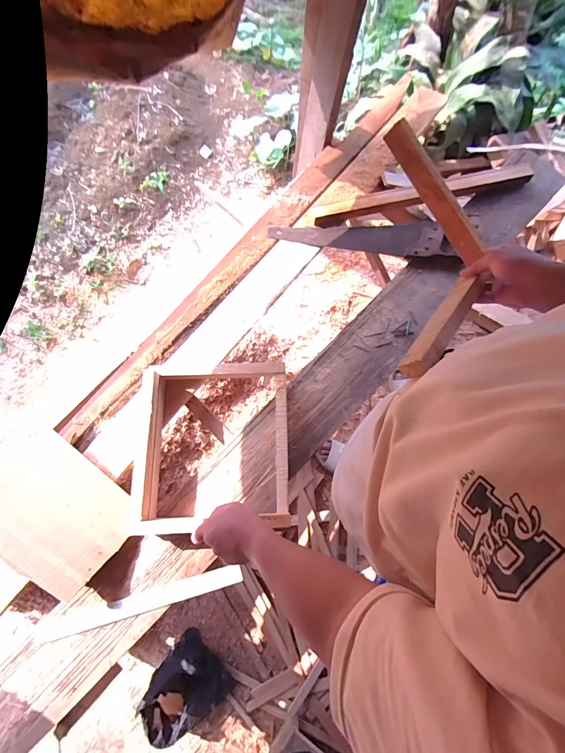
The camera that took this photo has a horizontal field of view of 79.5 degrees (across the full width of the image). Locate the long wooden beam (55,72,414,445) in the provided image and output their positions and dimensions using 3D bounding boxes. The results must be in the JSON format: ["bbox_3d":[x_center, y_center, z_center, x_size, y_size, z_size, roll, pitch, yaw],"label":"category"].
[{"bbox_3d":[-0.048,-0.370,0.869,0.103,0.039,1.333,39,80,9],"label":"long wooden beam"}]

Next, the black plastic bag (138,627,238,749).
[{"bbox_3d":[-0.314,1.042,1.119,0.242,0.145,0.230,38,80,9],"label":"black plastic bag"}]

